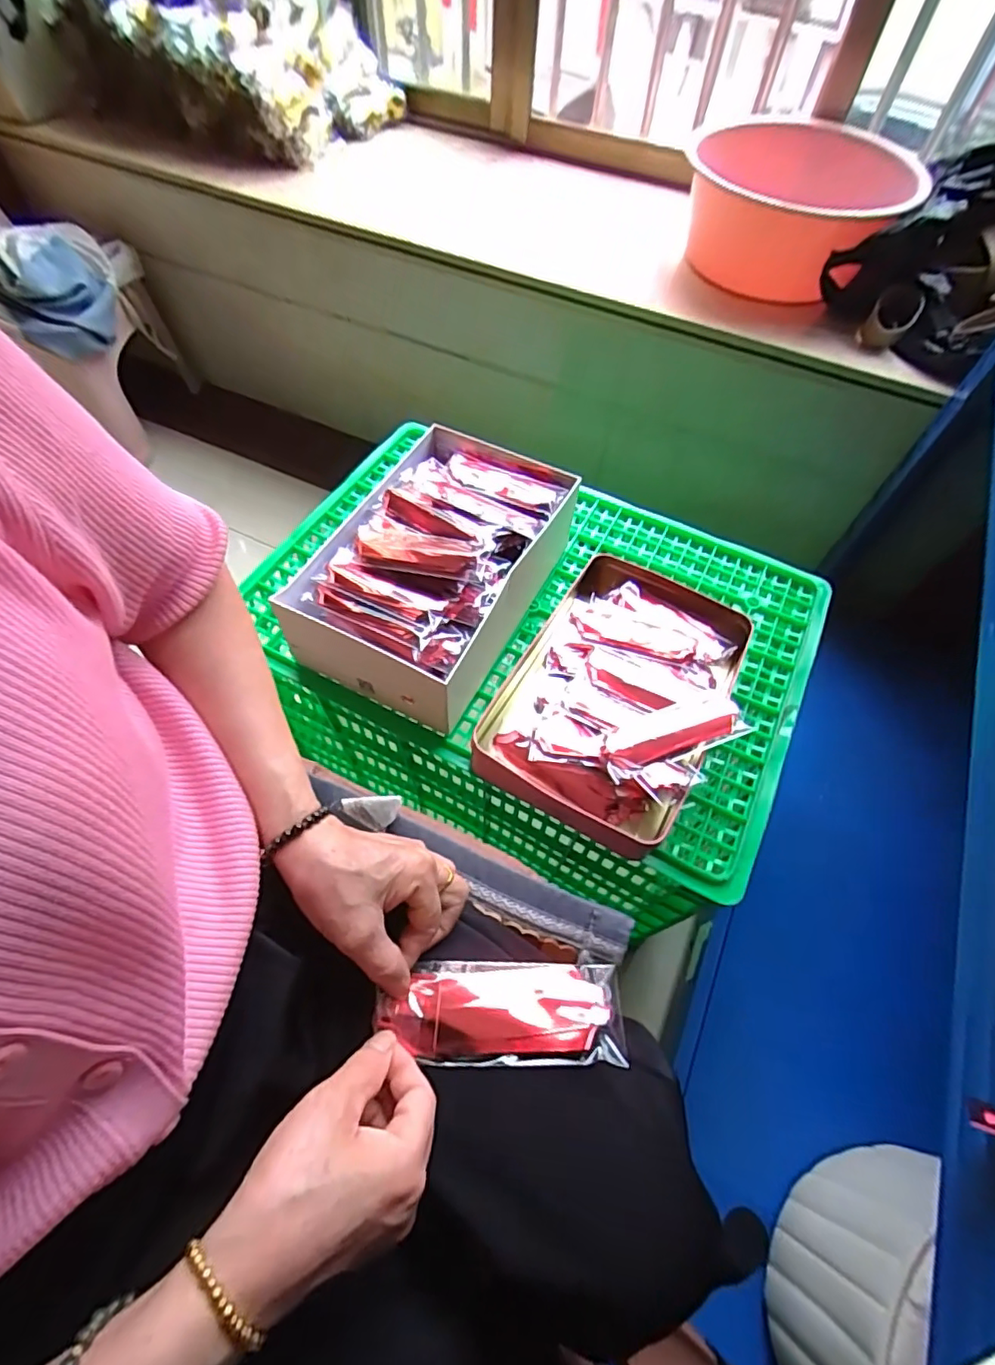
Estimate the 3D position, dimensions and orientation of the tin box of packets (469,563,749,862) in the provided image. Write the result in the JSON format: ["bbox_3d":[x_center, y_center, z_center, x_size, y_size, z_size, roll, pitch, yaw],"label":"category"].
[{"bbox_3d":[0.129,0.008,0.597,0.226,0.067,0.317,28,63,13],"label":"tin box of packets"}]

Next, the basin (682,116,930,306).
[{"bbox_3d":[0.472,-0.772,0.913,0.340,0.153,0.368,20,61,9],"label":"basin"}]

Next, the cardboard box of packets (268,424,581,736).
[{"bbox_3d":[-0.065,-0.133,0.642,0.213,0.112,0.326,25,62,12],"label":"cardboard box of packets"}]

